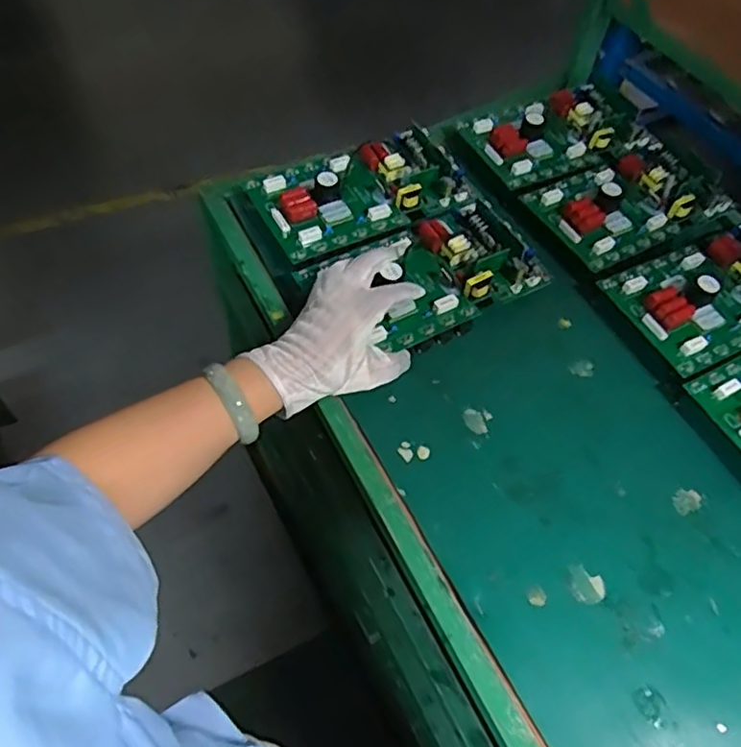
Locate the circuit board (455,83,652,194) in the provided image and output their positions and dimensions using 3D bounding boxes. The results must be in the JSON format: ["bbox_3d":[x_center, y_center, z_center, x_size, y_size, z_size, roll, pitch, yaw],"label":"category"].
[{"bbox_3d":[0.219,-0.287,0.706,0.198,0.035,0.123,-20,61,-16],"label":"circuit board"}]

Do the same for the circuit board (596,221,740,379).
[{"bbox_3d":[0.350,-0.091,0.596,0.214,0.032,0.137,-23,62,-18],"label":"circuit board"}]

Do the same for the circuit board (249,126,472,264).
[{"bbox_3d":[-0.007,-0.198,0.631,0.221,0.034,0.117,-23,61,-18],"label":"circuit board"}]

